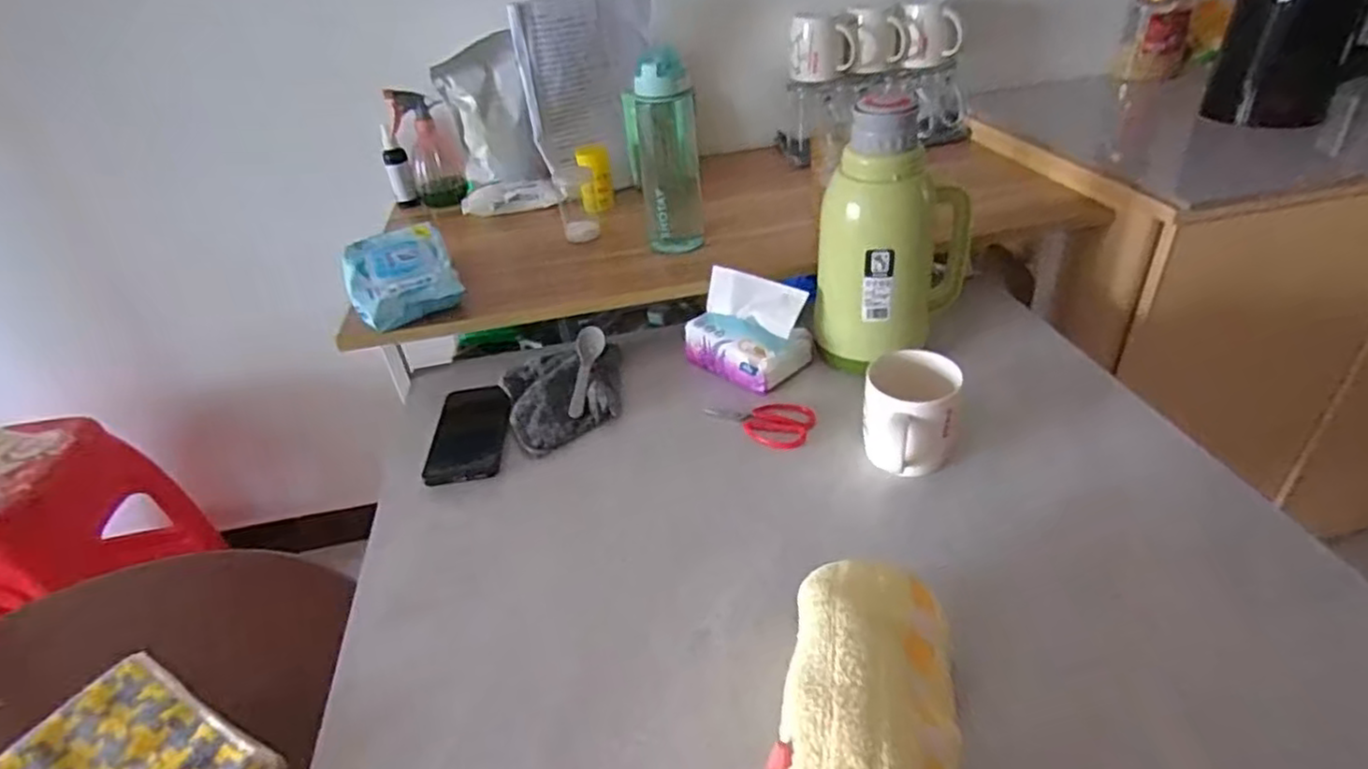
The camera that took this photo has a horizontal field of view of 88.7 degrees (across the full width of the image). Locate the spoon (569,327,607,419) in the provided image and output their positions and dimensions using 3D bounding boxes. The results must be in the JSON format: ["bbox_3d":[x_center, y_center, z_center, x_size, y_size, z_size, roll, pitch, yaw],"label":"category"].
[{"bbox_3d":[-0.113,-0.016,0.801,0.032,0.009,0.133,-2,50,6],"label":"spoon"}]

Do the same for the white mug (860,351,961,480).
[{"bbox_3d":[0.205,0.029,0.635,0.081,0.083,0.085,6,37,17],"label":"white mug"}]

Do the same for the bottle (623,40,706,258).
[{"bbox_3d":[-0.024,-0.270,0.835,0.078,0.222,0.068,-8,35,-4],"label":"bottle"}]

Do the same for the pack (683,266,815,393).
[{"bbox_3d":[0.071,-0.065,0.792,0.125,0.094,0.084,24,45,36],"label":"pack"}]

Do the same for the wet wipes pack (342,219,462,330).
[{"bbox_3d":[-0.336,-0.131,0.827,0.114,0.037,0.190,-20,37,-19],"label":"wet wipes pack"}]

